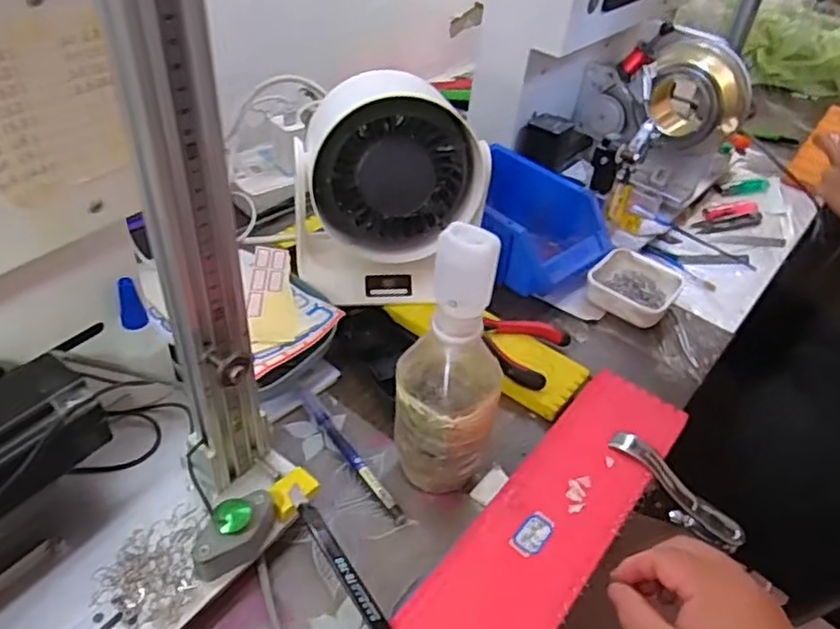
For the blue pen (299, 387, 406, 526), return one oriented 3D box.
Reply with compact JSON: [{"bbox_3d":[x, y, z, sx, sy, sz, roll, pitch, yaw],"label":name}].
[{"bbox_3d":[-0.055,0.103,0.501,0.014,0.015,0.142,-22,49,-29],"label":"blue pen"}]

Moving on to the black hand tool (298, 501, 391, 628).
[{"bbox_3d":[-0.041,0.165,0.401,0.013,0.010,0.125,-22,49,-29],"label":"black hand tool"}]

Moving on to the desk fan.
[{"bbox_3d":[-0.027,-0.109,0.587,0.160,0.177,0.102,-2,42,-10],"label":"desk fan"}]

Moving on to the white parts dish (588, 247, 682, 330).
[{"bbox_3d":[0.214,-0.027,0.660,0.077,0.029,0.079,30,46,24],"label":"white parts dish"}]

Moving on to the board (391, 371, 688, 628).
[{"bbox_3d":[0.079,0.149,0.443,0.078,0.006,0.340,27,46,29],"label":"board"}]

